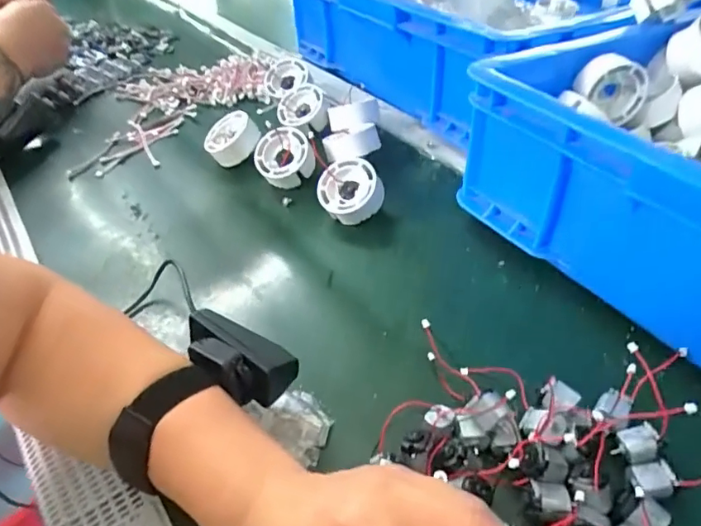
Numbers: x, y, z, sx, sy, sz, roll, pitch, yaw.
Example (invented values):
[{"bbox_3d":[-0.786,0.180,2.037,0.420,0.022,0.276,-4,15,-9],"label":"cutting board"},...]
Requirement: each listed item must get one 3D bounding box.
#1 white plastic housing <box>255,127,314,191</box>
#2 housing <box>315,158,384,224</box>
[{"bbox_3d":[-0.065,-0.103,0.524,0.055,0.024,0.055,-10,82,2],"label":"white plastic housing"},{"bbox_3d":[0.000,-0.065,0.482,0.053,0.026,0.054,37,90,24],"label":"housing"}]

